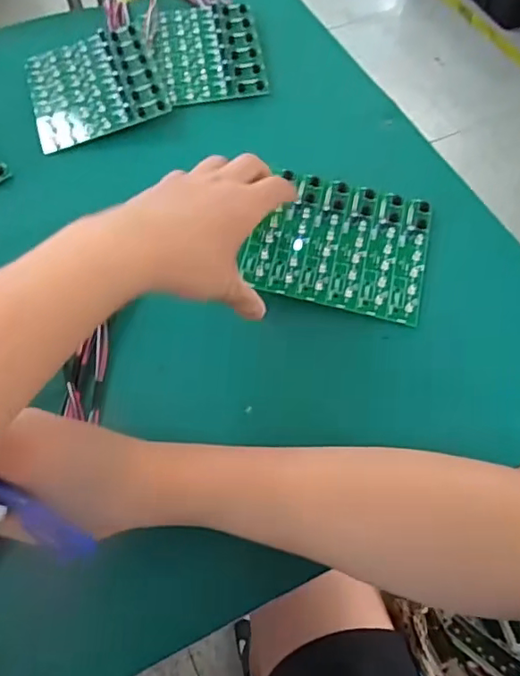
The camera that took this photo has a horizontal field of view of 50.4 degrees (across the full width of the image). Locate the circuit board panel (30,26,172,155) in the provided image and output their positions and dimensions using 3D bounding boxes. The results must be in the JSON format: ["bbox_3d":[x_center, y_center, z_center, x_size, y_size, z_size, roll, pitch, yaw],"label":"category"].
[{"bbox_3d":[-0.157,-0.241,0.521,0.115,0.013,0.128,-14,62,-10],"label":"circuit board panel"}]

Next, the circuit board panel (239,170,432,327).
[{"bbox_3d":[0.064,-0.077,0.436,0.133,0.012,0.116,13,61,6],"label":"circuit board panel"}]

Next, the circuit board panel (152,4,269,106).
[{"bbox_3d":[-0.052,-0.288,0.552,0.099,0.011,0.134,-7,61,-6],"label":"circuit board panel"}]

